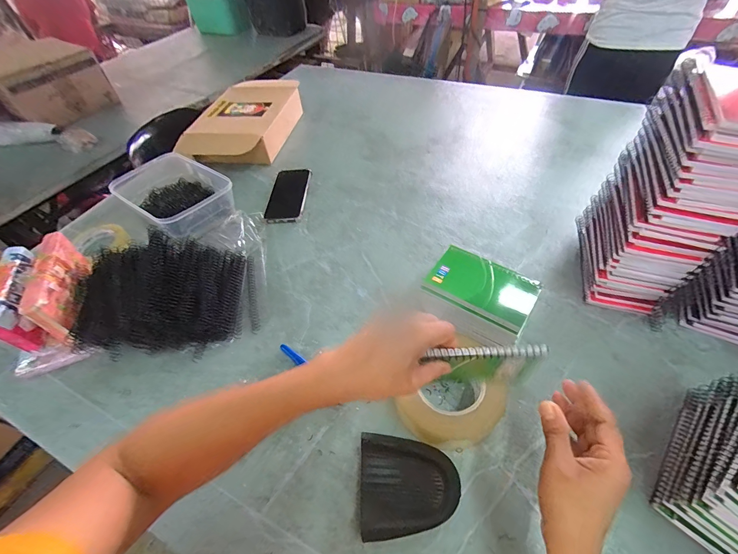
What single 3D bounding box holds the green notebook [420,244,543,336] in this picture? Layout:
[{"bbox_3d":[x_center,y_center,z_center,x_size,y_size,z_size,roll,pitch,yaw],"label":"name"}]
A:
[{"bbox_3d":[0.147,0.011,0.438,0.128,0.009,0.089,27,59,23],"label":"green notebook"}]

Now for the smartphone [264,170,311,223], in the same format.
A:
[{"bbox_3d":[-0.170,-0.173,0.711,0.078,0.011,0.168,0,50,5],"label":"smartphone"}]

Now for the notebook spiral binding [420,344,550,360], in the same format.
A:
[{"bbox_3d":[0.107,0.069,0.306,0.108,0.008,0.011,-3,50,3],"label":"notebook spiral binding"}]

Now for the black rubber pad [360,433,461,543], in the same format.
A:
[{"bbox_3d":[0.043,0.226,0.364,0.101,0.031,0.091,-2,50,4],"label":"black rubber pad"}]

